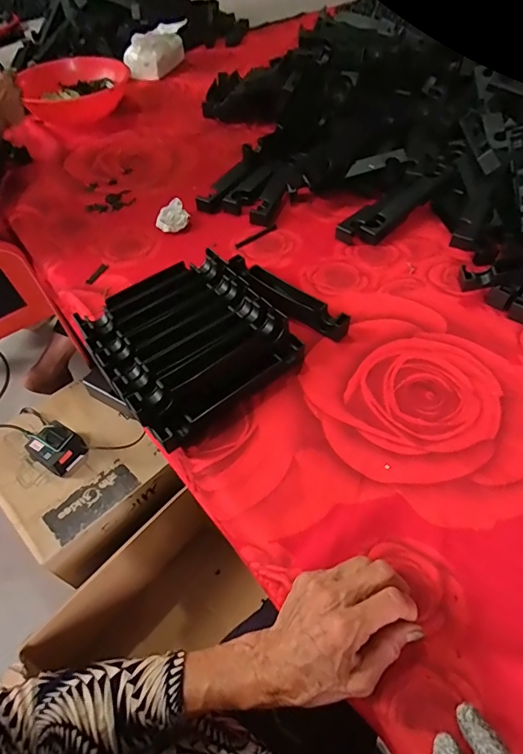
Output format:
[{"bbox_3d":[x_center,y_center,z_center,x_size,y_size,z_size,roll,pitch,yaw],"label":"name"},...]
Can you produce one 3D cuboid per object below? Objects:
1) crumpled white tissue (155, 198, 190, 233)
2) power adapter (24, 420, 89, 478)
[{"bbox_3d":[-0.148,-0.263,0.729,0.053,0.024,0.057,-17,51,-11],"label":"crumpled white tissue"},{"bbox_3d":[-0.366,0.127,0.799,0.090,0.057,0.073,26,56,23],"label":"power adapter"}]

